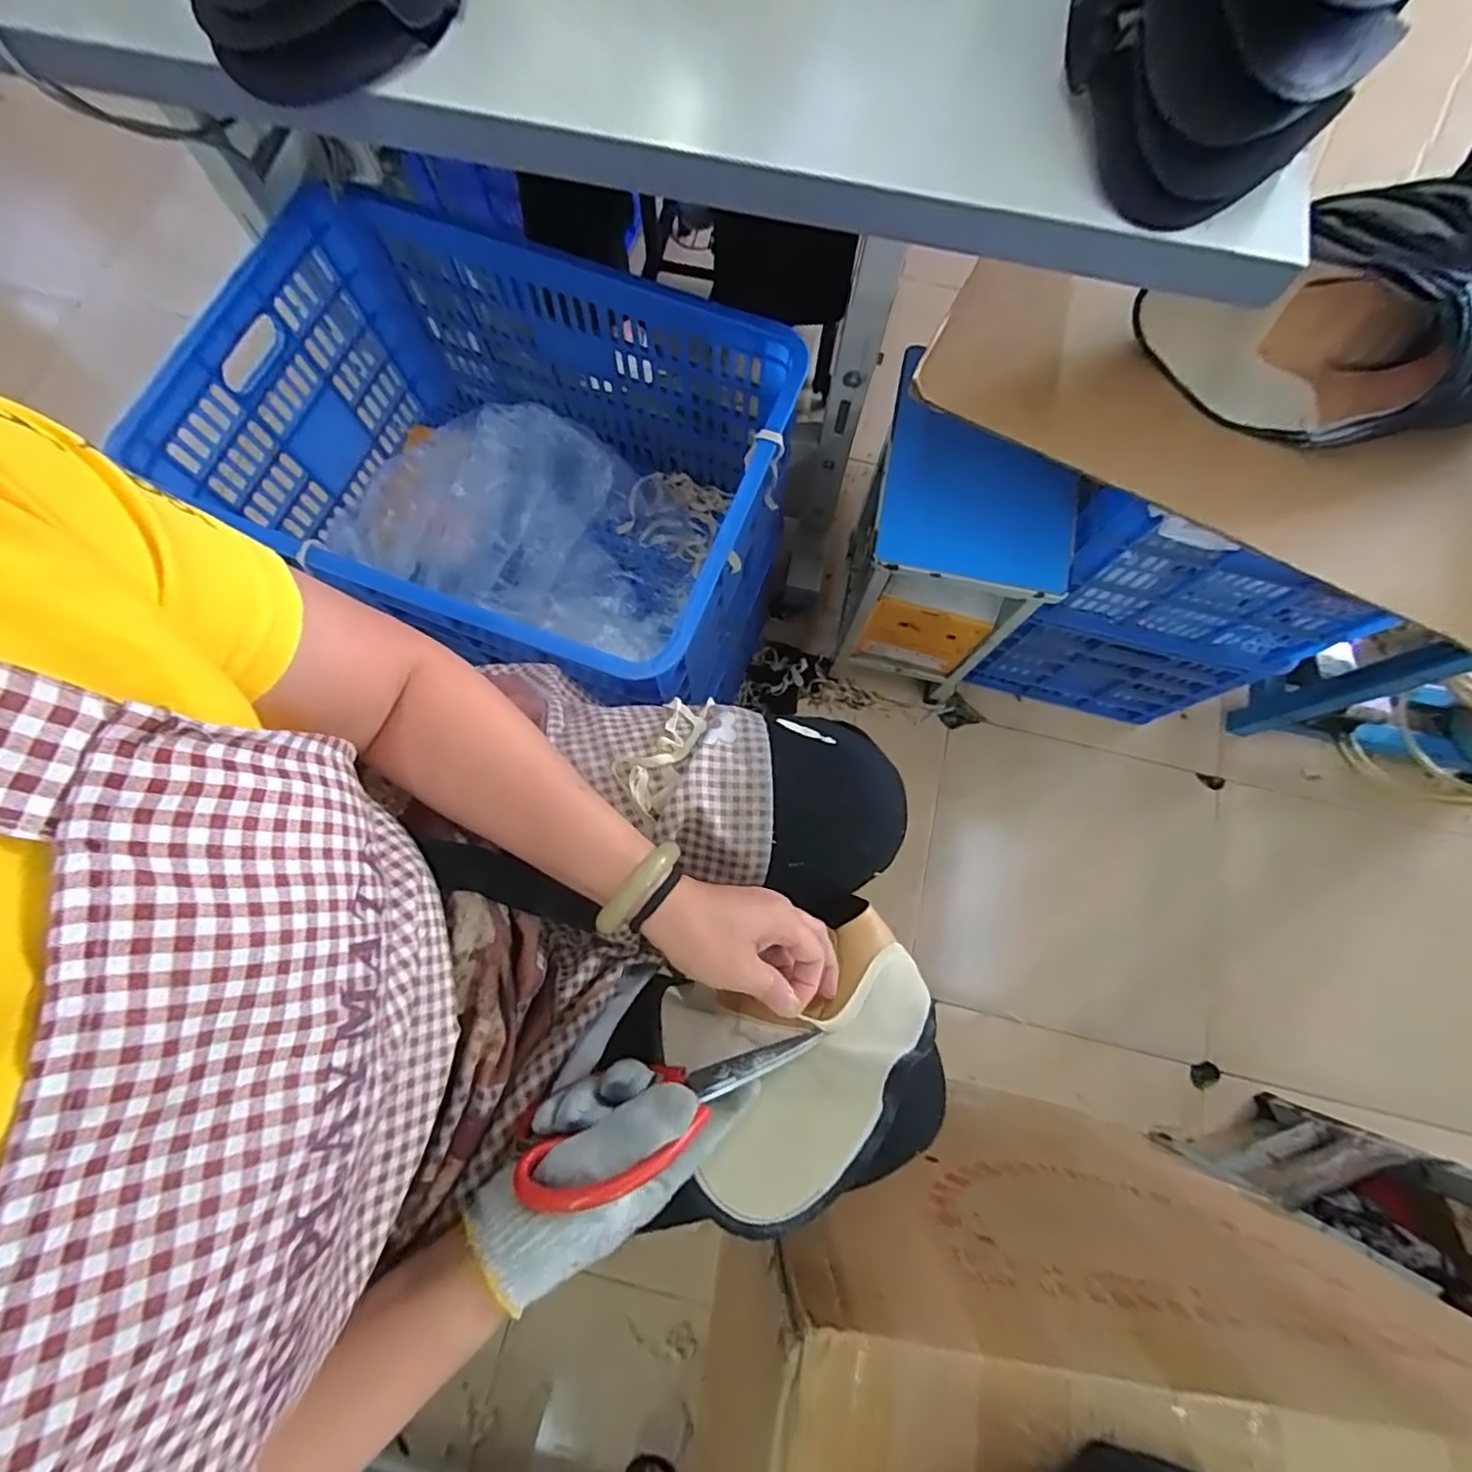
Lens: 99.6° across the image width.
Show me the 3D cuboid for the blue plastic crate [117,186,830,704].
[{"bbox_3d":[-0.271,-0.298,0.754,0.598,0.292,0.402,22,76,5],"label":"blue plastic crate"}]

